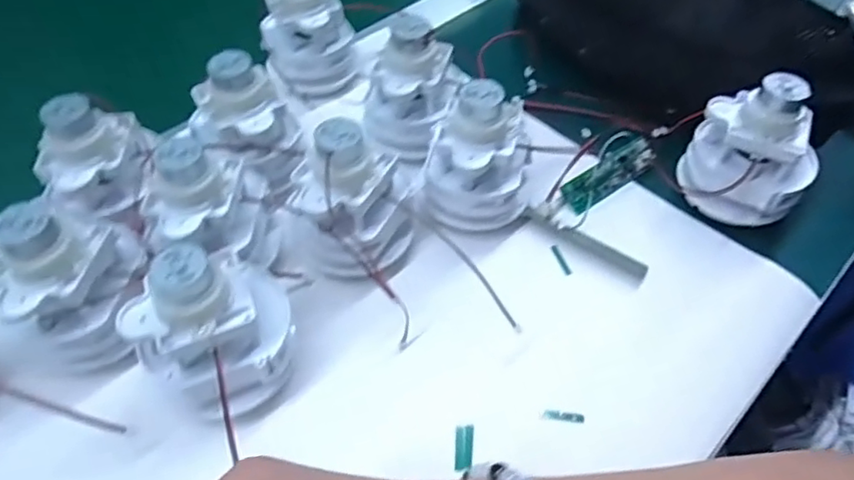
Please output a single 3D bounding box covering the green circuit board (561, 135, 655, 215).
[{"bbox_3d":[0.120,-0.043,0.397,0.073,0.007,0.022,-31,74,-18],"label":"green circuit board"}]

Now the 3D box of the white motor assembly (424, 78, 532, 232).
[{"bbox_3d":[0.031,-0.049,0.351,0.059,0.079,0.053,8,52,5],"label":"white motor assembly"}]

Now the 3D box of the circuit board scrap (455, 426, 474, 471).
[{"bbox_3d":[0.018,0.099,0.292,0.009,0.004,0.022,5,52,2],"label":"circuit board scrap"}]

